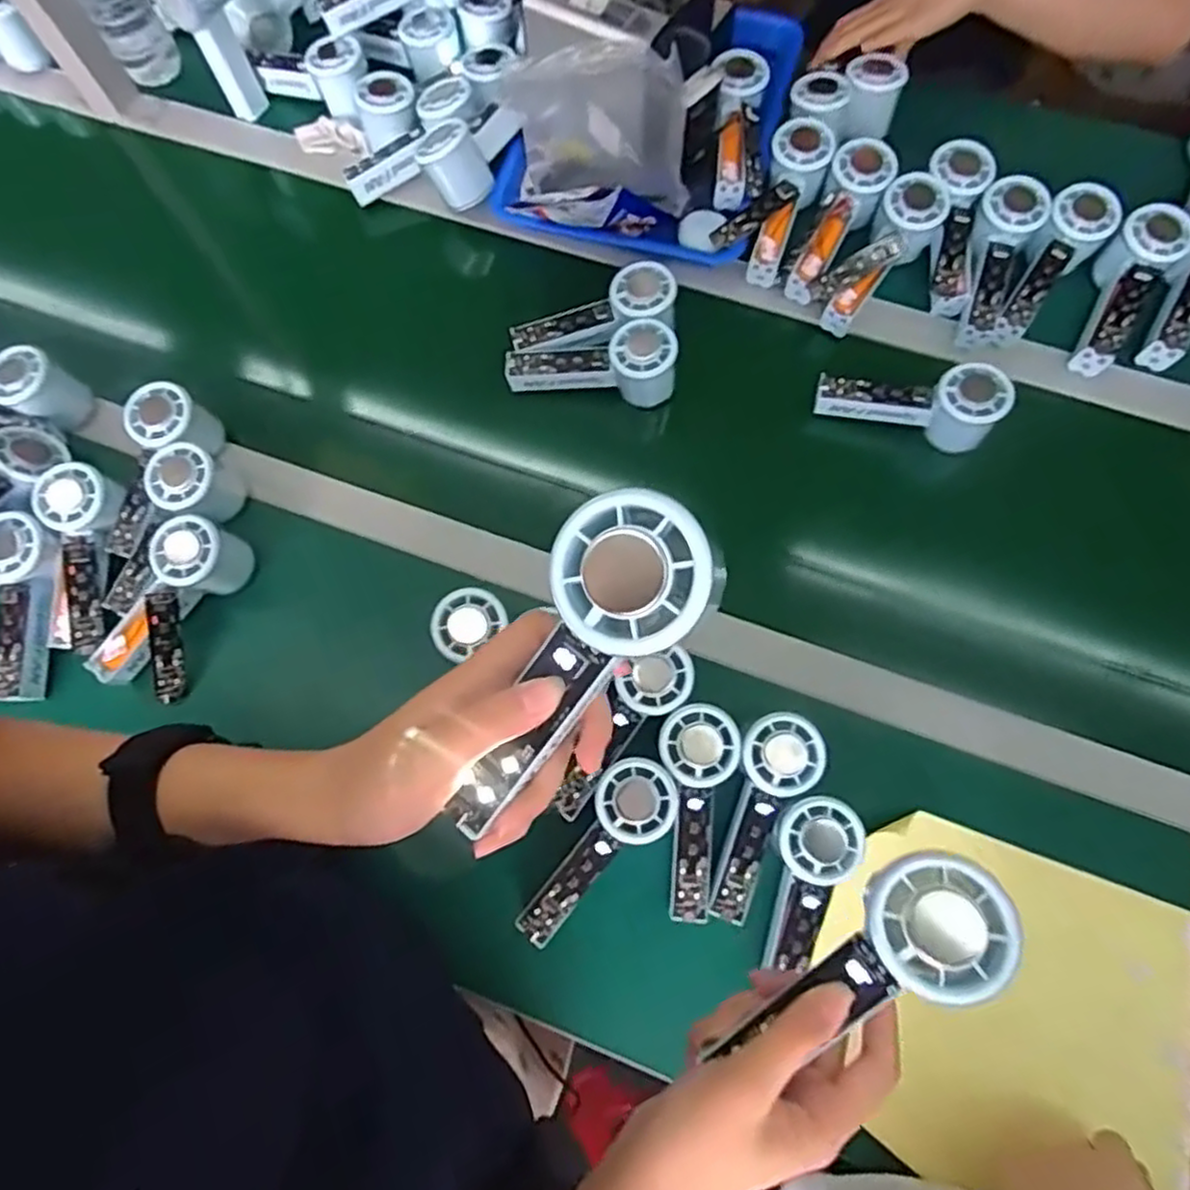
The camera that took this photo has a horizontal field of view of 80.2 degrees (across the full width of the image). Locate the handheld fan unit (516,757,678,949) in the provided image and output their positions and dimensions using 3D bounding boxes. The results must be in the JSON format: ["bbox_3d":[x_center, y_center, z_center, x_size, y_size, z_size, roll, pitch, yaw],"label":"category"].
[{"bbox_3d":[-0.001,0.185,0.510,0.055,0.015,0.152,40,92,11],"label":"handheld fan unit"}]

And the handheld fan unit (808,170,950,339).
[{"bbox_3d":[0.260,-0.315,0.655,0.058,0.047,0.158,41,92,11],"label":"handheld fan unit"}]

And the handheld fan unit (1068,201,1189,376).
[{"bbox_3d":[0.477,-0.274,0.637,0.060,0.055,0.161,26,91,8],"label":"handheld fan unit"}]

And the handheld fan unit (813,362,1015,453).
[{"bbox_3d":[0.276,-0.169,0.625,0.151,0.061,0.049,8,75,17],"label":"handheld fan unit"}]

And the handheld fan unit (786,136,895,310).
[{"bbox_3d":[0.226,-0.353,0.667,0.057,0.049,0.161,31,92,9],"label":"handheld fan unit"}]

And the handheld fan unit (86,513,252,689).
[{"bbox_3d":[-0.361,0.003,0.584,0.056,0.055,0.155,39,79,11],"label":"handheld fan unit"}]

